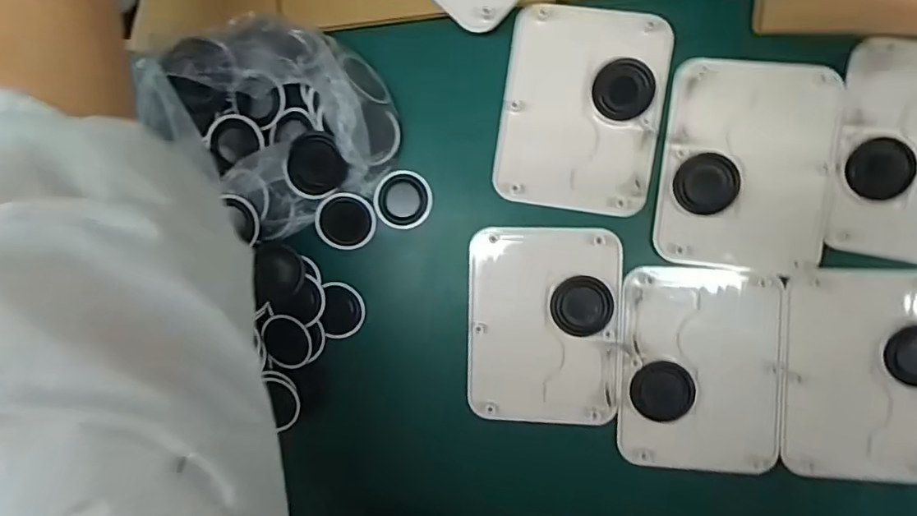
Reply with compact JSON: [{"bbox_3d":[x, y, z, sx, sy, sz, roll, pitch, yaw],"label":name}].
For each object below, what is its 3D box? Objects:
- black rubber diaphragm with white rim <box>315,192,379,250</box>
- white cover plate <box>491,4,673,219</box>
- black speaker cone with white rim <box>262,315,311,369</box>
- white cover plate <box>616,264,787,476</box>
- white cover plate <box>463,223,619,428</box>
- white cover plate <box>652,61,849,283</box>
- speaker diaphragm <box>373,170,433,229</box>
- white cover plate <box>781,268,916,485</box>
[{"bbox_3d":[-0.076,-0.025,0.358,0.039,0.004,0.038,3,103,-8],"label":"black rubber diaphragm with white rim"},{"bbox_3d":[0.078,-0.094,0.335,0.098,0.005,0.124,9,94,7],"label":"white cover plate"},{"bbox_3d":[-0.117,0.057,0.361,0.033,0.007,0.036,0,90,19],"label":"black speaker cone with white rim"},{"bbox_3d":[0.152,0.070,0.330,0.096,0.011,0.125,2,93,7],"label":"white cover plate"},{"bbox_3d":[0.055,0.044,0.343,0.096,0.006,0.125,2,93,7],"label":"white cover plate"},{"bbox_3d":[0.177,-0.056,0.321,0.097,0.005,0.126,6,94,7],"label":"white cover plate"},{"bbox_3d":[-0.038,-0.039,0.354,0.038,0.004,0.037,5,94,7],"label":"speaker diaphragm"},{"bbox_3d":[0.249,0.071,0.317,0.094,0.009,0.127,1,93,7],"label":"white cover plate"}]

